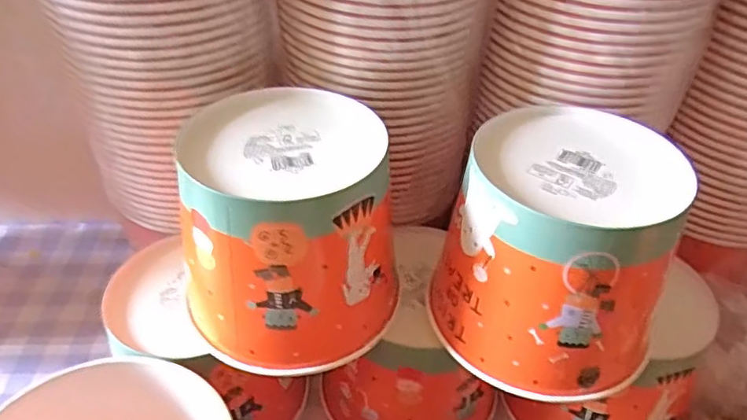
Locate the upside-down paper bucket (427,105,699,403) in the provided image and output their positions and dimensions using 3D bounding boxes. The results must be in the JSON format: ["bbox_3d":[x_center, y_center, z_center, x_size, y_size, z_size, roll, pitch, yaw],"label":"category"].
[{"bbox_3d":[0.122,0.025,0.383,0.144,0.130,0.145,16,43,16],"label":"upside-down paper bucket"}]

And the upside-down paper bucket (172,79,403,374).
[{"bbox_3d":[-0.059,0.010,0.393,0.138,0.128,0.146,-4,41,-7],"label":"upside-down paper bucket"}]

